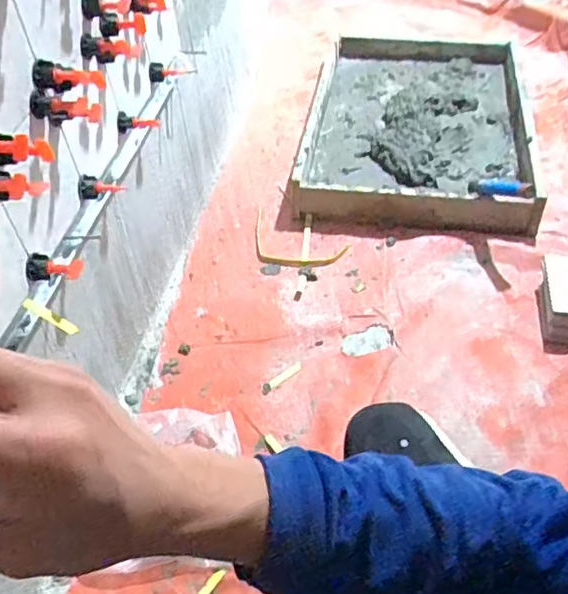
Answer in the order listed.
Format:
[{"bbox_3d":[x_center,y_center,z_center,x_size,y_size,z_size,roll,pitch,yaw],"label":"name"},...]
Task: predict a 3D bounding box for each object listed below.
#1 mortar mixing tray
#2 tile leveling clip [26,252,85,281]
[{"bbox_3d":[0.327,-0.446,1.518,0.498,0.113,0.821,5,47,9],"label":"mortar mixing tray"},{"bbox_3d":[-0.258,-0.033,0.693,0.059,0.026,0.025,1,46,5],"label":"tile leveling clip"}]

